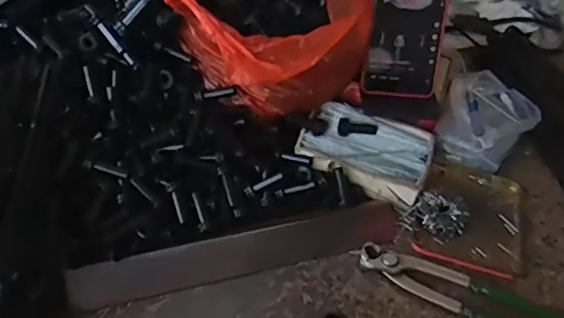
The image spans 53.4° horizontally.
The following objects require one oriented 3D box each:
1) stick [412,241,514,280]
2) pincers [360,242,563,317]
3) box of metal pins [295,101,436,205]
[{"bbox_3d":[0.162,0.093,0.505,0.091,0.004,0.014,19,48,10],"label":"stick"},{"bbox_3d":[0.162,0.119,0.475,0.197,0.016,0.040,22,48,13],"label":"pincers"},{"bbox_3d":[0.084,-0.010,0.563,0.123,0.024,0.086,19,48,10],"label":"box of metal pins"}]

